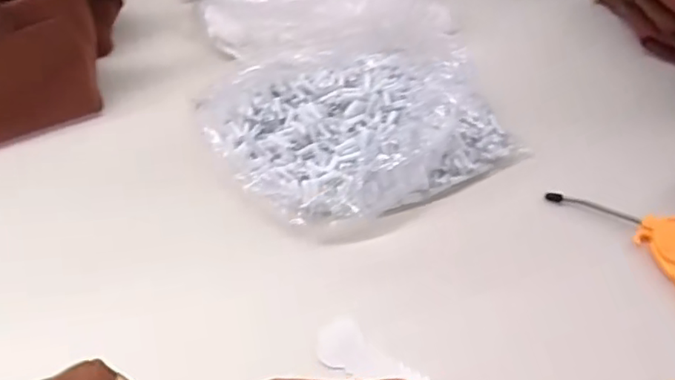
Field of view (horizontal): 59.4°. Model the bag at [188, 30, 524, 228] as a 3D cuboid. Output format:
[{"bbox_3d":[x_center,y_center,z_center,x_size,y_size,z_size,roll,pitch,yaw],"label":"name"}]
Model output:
[{"bbox_3d":[0.014,-0.088,0.679,0.320,0.078,0.233,-21,54,-11],"label":"bag"}]

